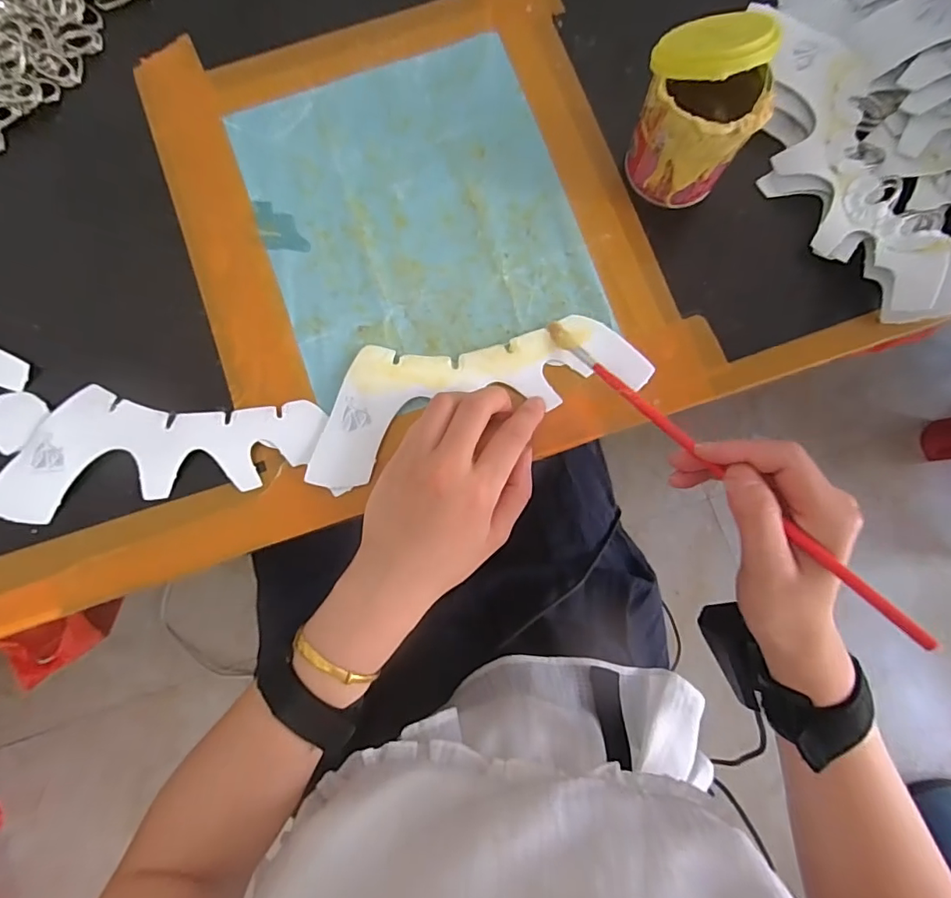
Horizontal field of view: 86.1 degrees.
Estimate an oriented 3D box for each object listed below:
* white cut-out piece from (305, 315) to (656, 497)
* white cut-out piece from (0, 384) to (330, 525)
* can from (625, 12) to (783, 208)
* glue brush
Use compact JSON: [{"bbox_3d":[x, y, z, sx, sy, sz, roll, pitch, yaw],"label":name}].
[{"bbox_3d":[-0.004,-0.043,0.327,0.218,0.006,0.077,-19,83,-5],"label":"white cut-out piece"},{"bbox_3d":[-0.197,-0.005,0.320,0.200,0.010,0.074,-10,80,-2],"label":"white cut-out piece"},{"bbox_3d":[0.134,-0.206,0.314,0.066,0.087,0.067,0,80,0],"label":"can"},{"bbox_3d":[0.124,0.003,0.278,0.009,0.009,0.249,-38,63,-7],"label":"glue brush"}]

